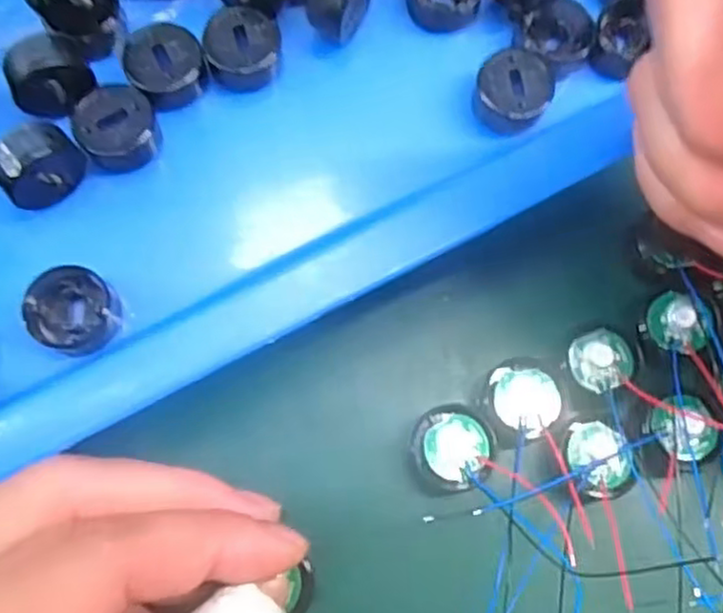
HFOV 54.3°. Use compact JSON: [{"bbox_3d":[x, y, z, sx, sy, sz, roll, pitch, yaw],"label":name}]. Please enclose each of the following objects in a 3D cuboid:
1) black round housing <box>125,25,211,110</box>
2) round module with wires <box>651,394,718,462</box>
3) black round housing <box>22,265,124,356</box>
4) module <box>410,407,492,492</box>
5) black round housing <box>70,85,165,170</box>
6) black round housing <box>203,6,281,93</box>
[{"bbox_3d":[-0.053,-0.066,0.193,0.020,0.012,0.019,-25,78,-8],"label":"black round housing"},{"bbox_3d":[0.080,0.030,0.173,0.016,0.004,0.016,0,76,-2],"label":"round module with wires"},{"bbox_3d":[-0.072,0.001,0.178,0.020,0.012,0.021,0,76,-2],"label":"black round housing"},{"bbox_3d":[0.022,0.035,0.174,0.020,0.007,0.020,0,76,-2],"label":"module"},{"bbox_3d":[-0.065,-0.047,0.189,0.020,0.014,0.017,-23,78,-7],"label":"black round housing"},{"bbox_3d":[-0.033,-0.072,0.197,0.020,0.015,0.018,-10,76,-4],"label":"black round housing"}]

